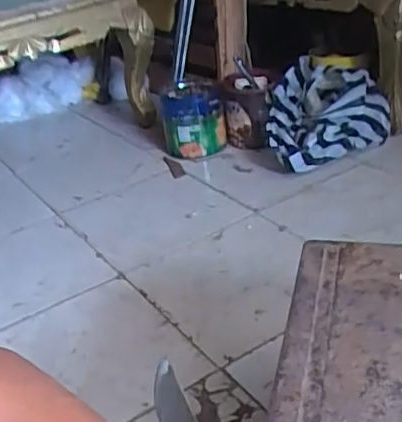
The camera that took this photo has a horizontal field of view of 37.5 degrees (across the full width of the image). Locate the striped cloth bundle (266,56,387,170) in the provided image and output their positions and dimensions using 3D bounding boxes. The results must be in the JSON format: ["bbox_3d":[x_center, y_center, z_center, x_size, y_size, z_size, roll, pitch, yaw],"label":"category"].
[{"bbox_3d":[0.283,-0.222,1.376,0.322,0.181,0.192,-23,32,-26],"label":"striped cloth bundle"}]

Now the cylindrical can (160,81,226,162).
[{"bbox_3d":[-0.018,-0.217,1.446,0.146,0.174,0.140,-6,29,3],"label":"cylindrical can"}]

